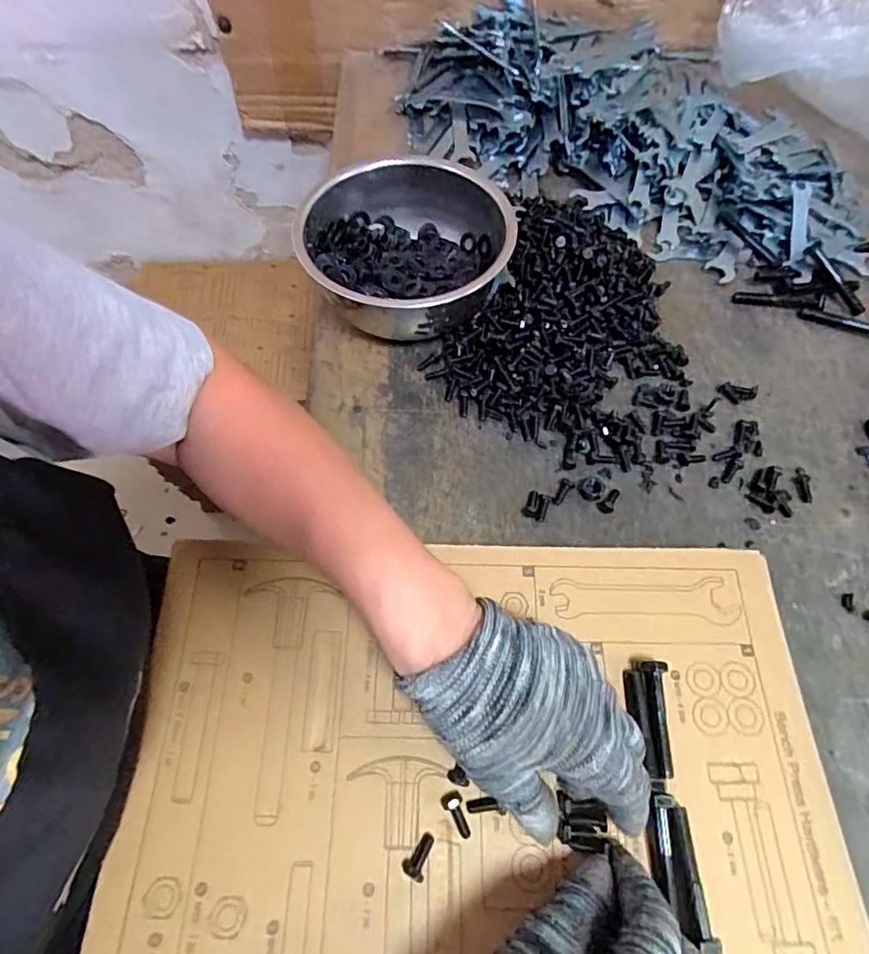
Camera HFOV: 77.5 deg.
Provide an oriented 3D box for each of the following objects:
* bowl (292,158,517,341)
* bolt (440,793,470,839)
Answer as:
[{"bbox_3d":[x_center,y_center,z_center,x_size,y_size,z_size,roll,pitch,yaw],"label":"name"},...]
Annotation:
[{"bbox_3d":[-0.024,-0.181,0.450,0.156,0.074,0.166,1,62,-1],"label":"bowl"},{"bbox_3d":[0.013,0.177,0.283,0.010,0.012,0.022,-29,67,-15],"label":"bolt"}]

